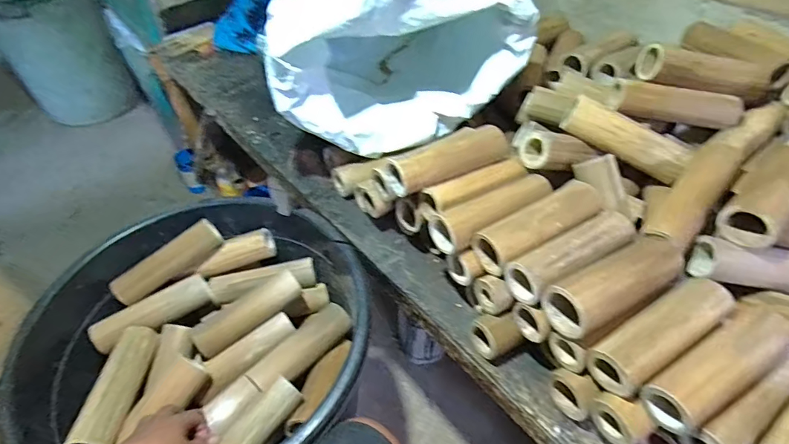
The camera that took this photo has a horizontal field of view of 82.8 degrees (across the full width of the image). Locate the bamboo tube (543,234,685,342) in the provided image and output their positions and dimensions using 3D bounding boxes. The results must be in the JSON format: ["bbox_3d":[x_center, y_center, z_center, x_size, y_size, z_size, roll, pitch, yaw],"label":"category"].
[{"bbox_3d":[0.263,0.071,0.527,0.181,0.055,0.066,-23,50,-23],"label":"bamboo tube"}]

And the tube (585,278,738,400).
[{"bbox_3d":[0.300,0.125,0.502,0.183,0.050,0.057,-25,51,-24],"label":"tube"}]

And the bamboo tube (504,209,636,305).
[{"bbox_3d":[0.225,0.042,0.562,0.179,0.044,0.053,-24,51,-24],"label":"bamboo tube"}]

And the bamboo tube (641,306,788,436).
[{"bbox_3d":[0.343,0.151,0.468,0.183,0.051,0.056,-23,50,-23],"label":"bamboo tube"}]

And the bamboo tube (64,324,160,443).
[{"bbox_3d":[-0.392,0.230,0.636,0.057,0.044,0.190,3,45,1],"label":"bamboo tube"}]

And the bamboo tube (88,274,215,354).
[{"bbox_3d":[-0.402,0.154,0.750,0.183,0.045,0.050,-30,53,-28],"label":"bamboo tube"}]

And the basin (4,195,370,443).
[{"bbox_3d":[-0.274,0.171,0.676,0.465,0.148,0.459,1,45,-1],"label":"basin"}]

